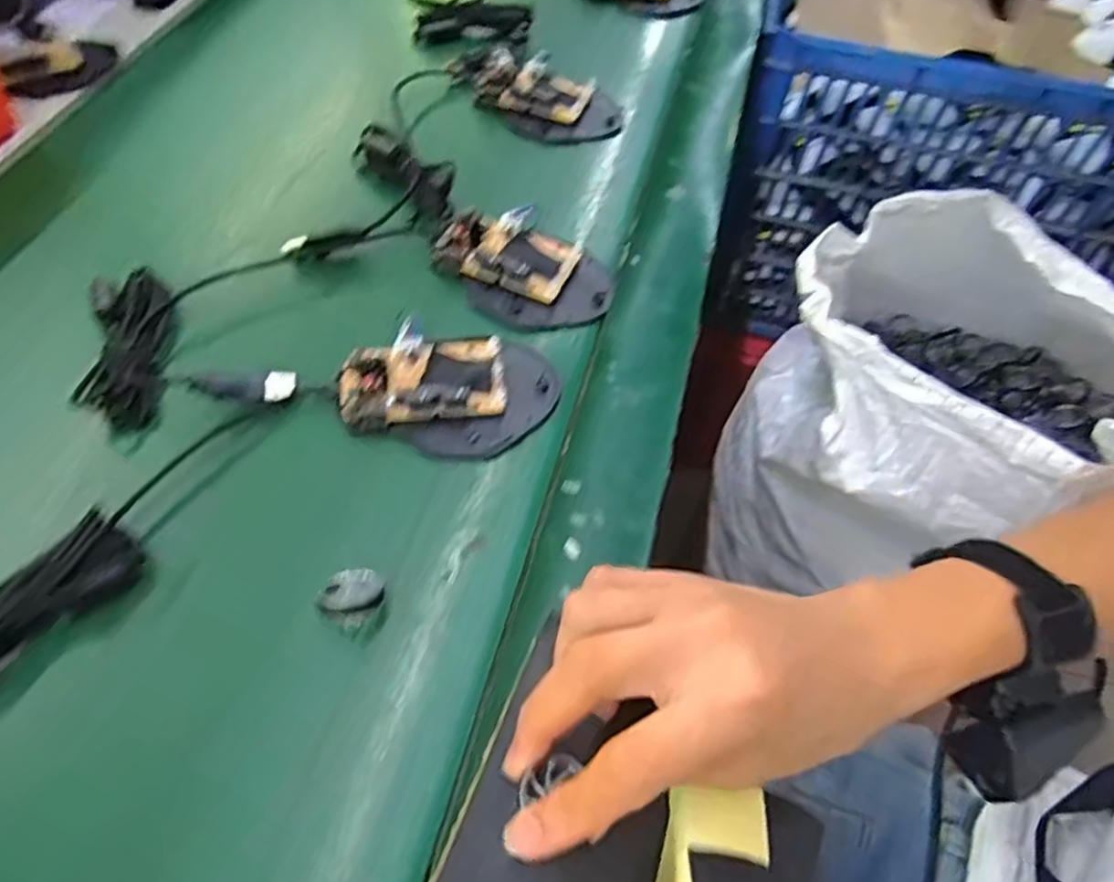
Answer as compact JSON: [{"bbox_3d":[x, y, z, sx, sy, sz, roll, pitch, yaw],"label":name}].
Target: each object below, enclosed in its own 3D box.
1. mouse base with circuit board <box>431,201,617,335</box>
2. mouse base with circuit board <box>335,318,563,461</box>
[{"bbox_3d":[-0.021,-0.102,0.407,0.105,0.020,0.071,23,56,13],"label":"mouse base with circuit board"},{"bbox_3d":[-0.054,-0.027,0.352,0.105,0.019,0.068,4,54,0],"label":"mouse base with circuit board"}]

